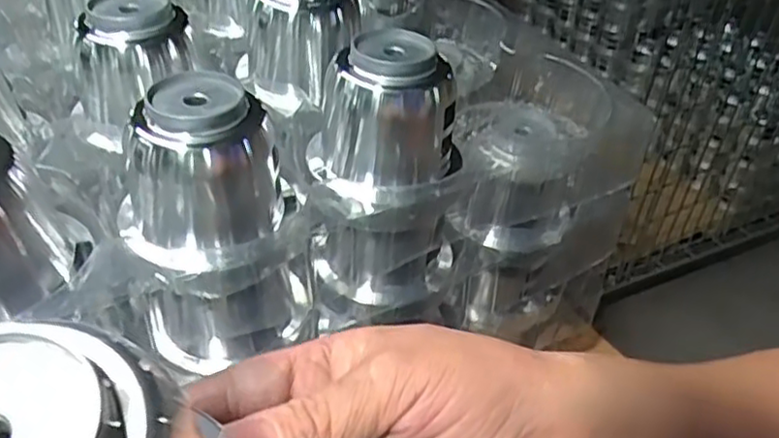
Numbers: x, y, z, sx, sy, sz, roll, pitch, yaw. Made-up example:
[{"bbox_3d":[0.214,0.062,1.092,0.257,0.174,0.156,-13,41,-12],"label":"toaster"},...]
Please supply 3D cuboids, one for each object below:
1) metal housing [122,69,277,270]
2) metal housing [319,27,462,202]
[{"bbox_3d":[-0.091,-0.020,0.334,0.065,0.078,0.064,10,39,8],"label":"metal housing"},{"bbox_3d":[-0.002,-0.057,0.376,0.066,0.073,0.069,2,39,-2],"label":"metal housing"}]

